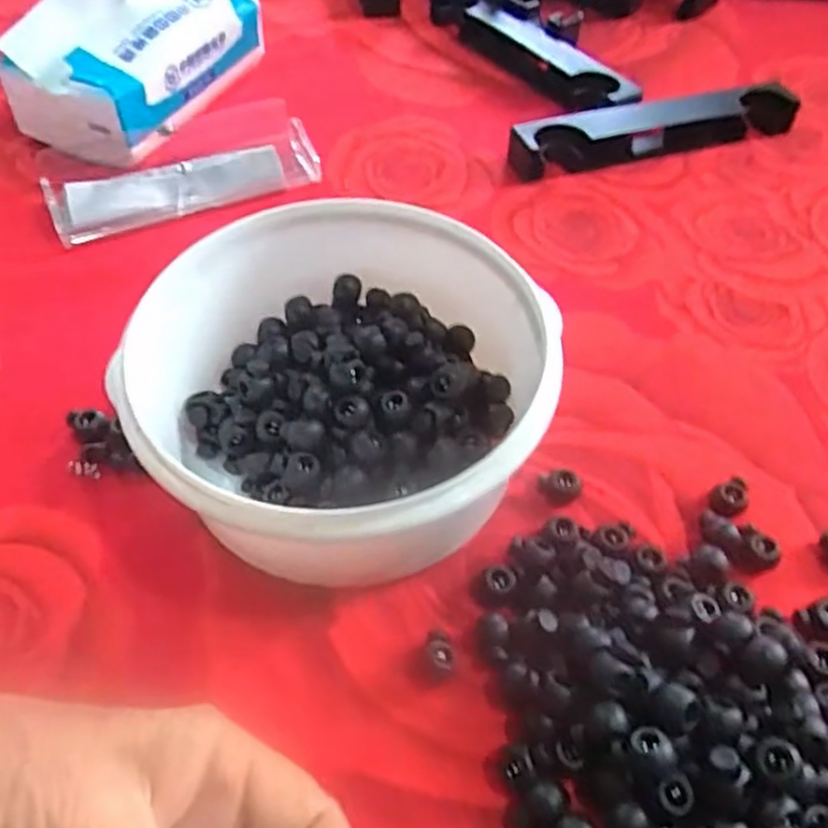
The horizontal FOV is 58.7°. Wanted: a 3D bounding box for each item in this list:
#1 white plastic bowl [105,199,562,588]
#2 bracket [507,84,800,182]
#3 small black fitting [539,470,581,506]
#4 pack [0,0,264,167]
[{"bbox_3d":[-0.029,-0.007,0.305,0.157,0.074,0.160,0,53,-1],"label":"white plastic bowl"},{"bbox_3d":[0.156,-0.182,0.473,0.195,0.024,0.029,-12,54,-9],"label":"bracket"},{"bbox_3d":[0.064,0.031,0.320,0.013,0.010,0.015,-23,57,-17],"label":"small black fitting"},{"bbox_3d":[-0.181,-0.247,0.475,0.095,0.092,0.162,18,55,12],"label":"pack"}]

